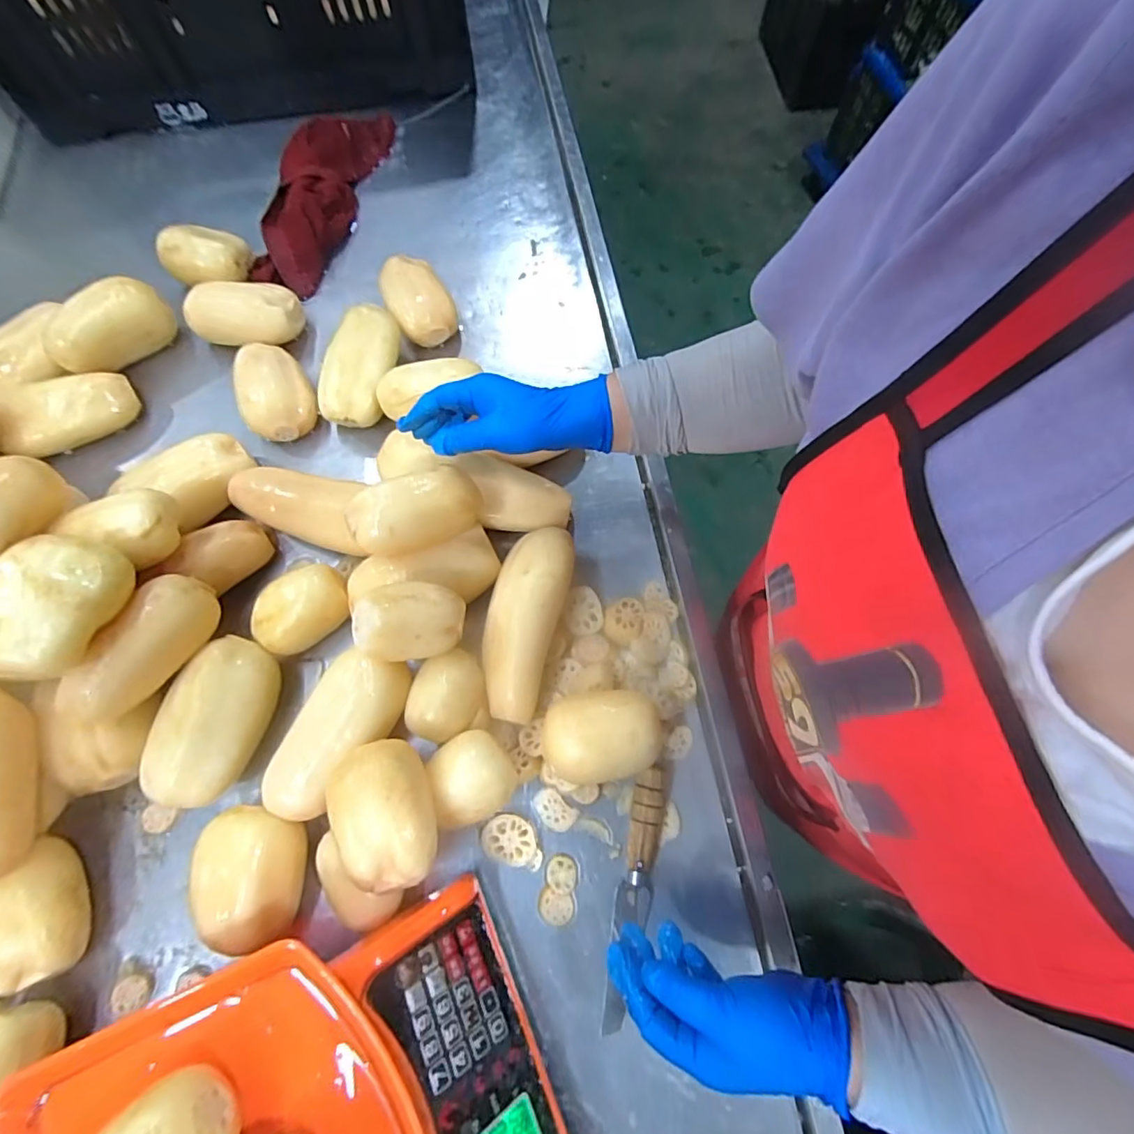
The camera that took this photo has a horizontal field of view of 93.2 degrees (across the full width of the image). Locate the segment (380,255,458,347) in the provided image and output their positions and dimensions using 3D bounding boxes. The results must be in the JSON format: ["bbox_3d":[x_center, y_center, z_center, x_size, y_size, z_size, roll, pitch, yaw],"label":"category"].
[{"bbox_3d":[-0.174,-0.310,0.632,0.074,0.050,0.120,-18,73,-6],"label":"segment"}]

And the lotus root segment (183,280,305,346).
[{"bbox_3d":[-0.367,-0.284,0.613,0.121,0.069,0.058,-5,72,-2],"label":"lotus root segment"}]

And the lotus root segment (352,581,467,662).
[{"bbox_3d":[-0.128,0.044,0.446,0.083,0.047,0.059,-6,72,-2],"label":"lotus root segment"}]

